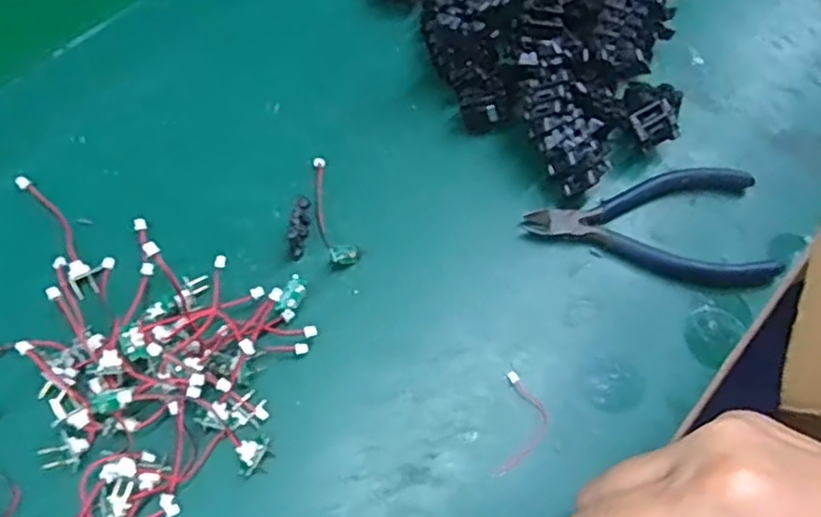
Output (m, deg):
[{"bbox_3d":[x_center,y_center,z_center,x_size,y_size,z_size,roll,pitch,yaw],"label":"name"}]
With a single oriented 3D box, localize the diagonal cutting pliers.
[{"bbox_3d":[0.116,-0.017,0.333,0.118,0.011,0.058,3,64,-4],"label":"diagonal cutting pliers"}]

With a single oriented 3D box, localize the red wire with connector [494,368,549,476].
[{"bbox_3d":[0.048,0.070,0.286,0.020,0.005,0.044,13,63,1],"label":"red wire with connector"}]

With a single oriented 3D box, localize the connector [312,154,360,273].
[{"bbox_3d":[-0.039,-0.023,0.323,0.013,0.004,0.061,-16,67,-13],"label":"connector"}]

